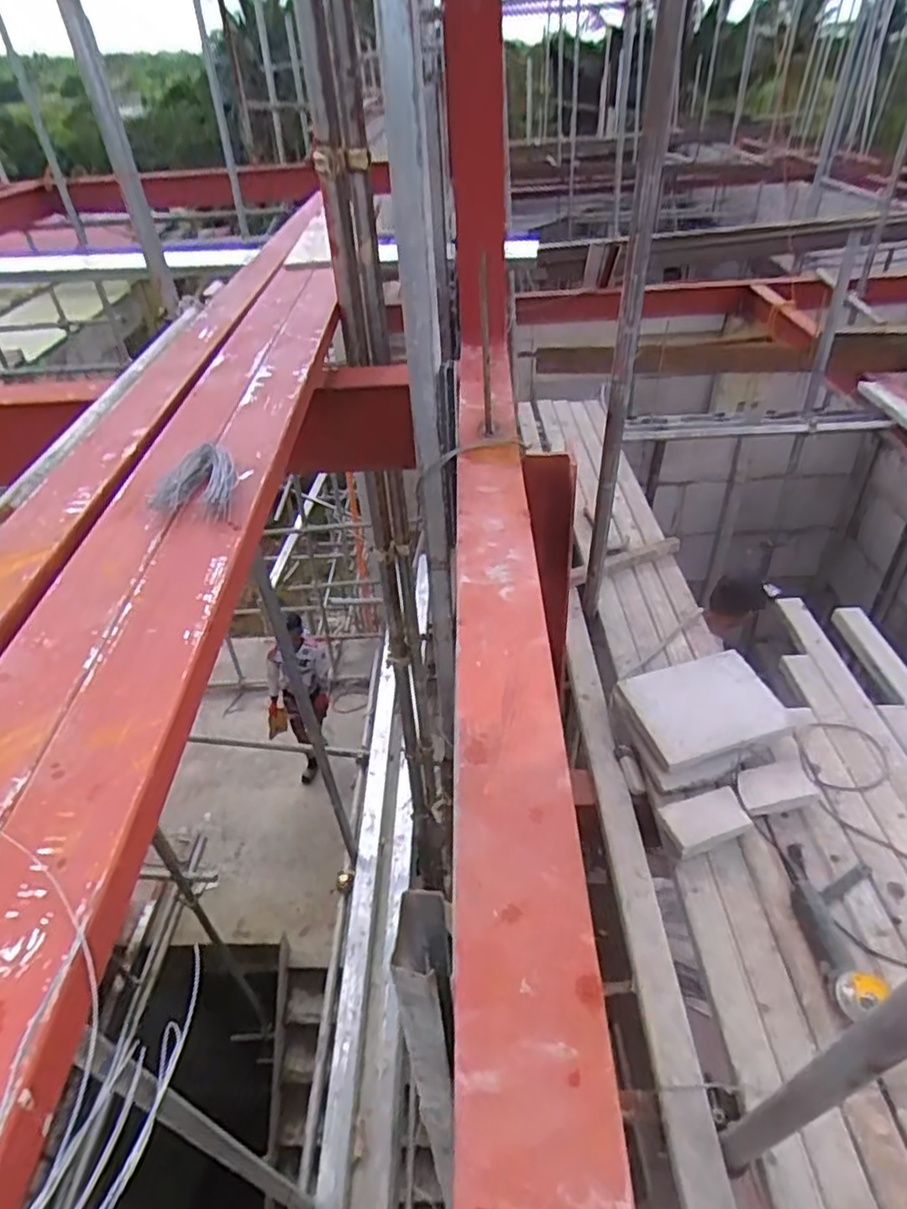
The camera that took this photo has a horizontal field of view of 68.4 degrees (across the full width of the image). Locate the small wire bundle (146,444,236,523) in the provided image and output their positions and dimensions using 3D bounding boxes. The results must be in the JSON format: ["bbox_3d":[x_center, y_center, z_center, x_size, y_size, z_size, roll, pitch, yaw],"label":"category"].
[{"bbox_3d":[-0.346,-0.164,0.900,0.105,0.029,0.168,-6,39,-1],"label":"small wire bundle"}]

